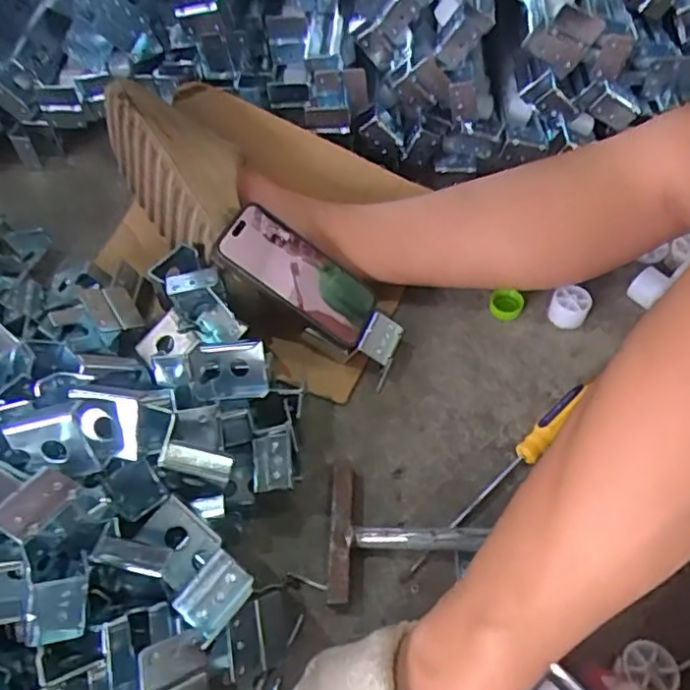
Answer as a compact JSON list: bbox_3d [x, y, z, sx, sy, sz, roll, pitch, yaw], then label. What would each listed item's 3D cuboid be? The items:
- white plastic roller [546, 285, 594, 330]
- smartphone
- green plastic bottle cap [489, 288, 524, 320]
[{"bbox_3d":[0.210,-0.037,0.589,0.034,0.031,0.028,23,58,18],"label":"white plastic roller"},{"bbox_3d":[-0.040,-0.061,0.552,0.143,0.013,0.072,36,51,-13],"label":"smartphone"},{"bbox_3d":[0.153,-0.040,0.594,0.031,0.020,0.028,15,55,12],"label":"green plastic bottle cap"}]

